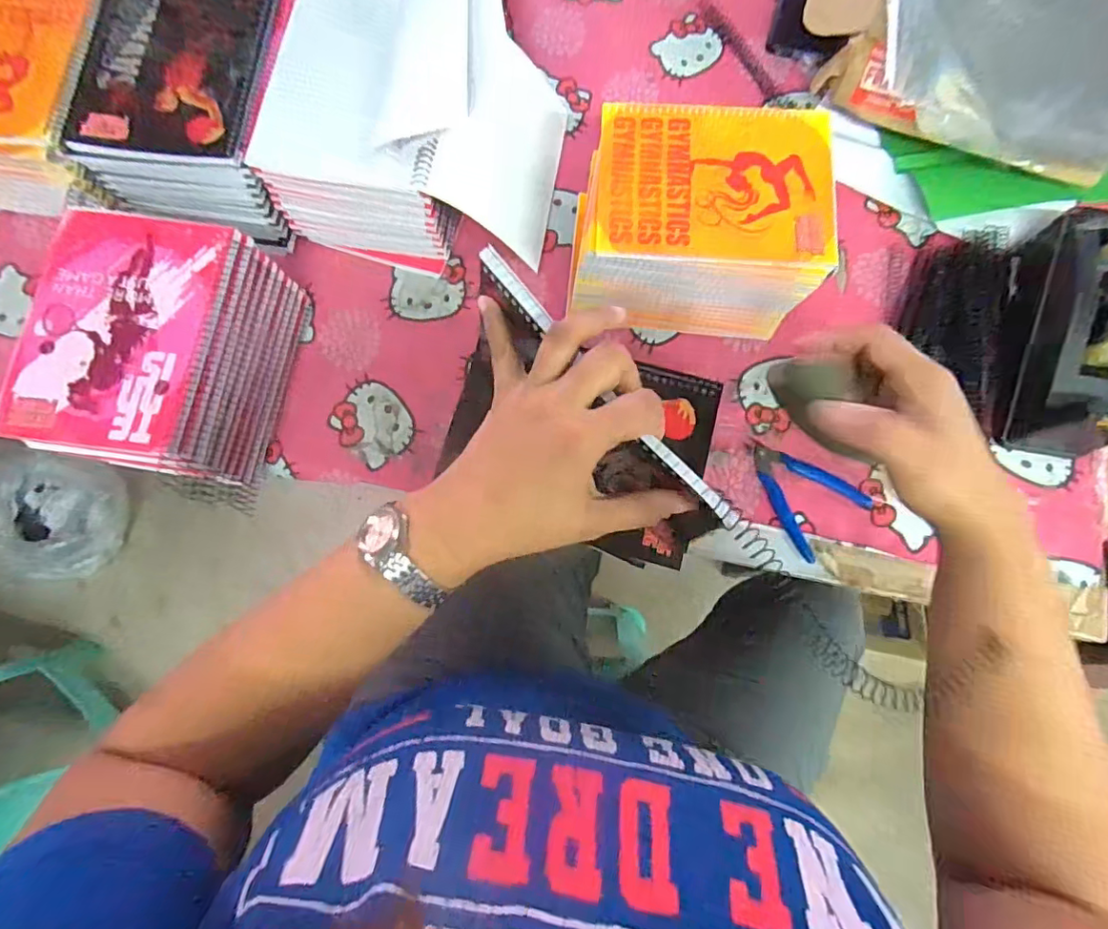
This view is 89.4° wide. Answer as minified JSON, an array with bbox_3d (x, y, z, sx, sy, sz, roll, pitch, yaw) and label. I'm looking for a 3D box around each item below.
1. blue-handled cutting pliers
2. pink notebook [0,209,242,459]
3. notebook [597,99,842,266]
[{"bbox_3d":[0.235,0.021,0.534,0.087,0.012,0.111,-39,81,-7],"label":"blue-handled cutting pliers"},{"bbox_3d":[-0.356,-0.109,0.453,0.156,0.017,0.195,8,78,2],"label":"pink notebook"},{"bbox_3d":[0.138,-0.242,0.478,0.196,0.009,0.148,4,78,1],"label":"notebook"}]

